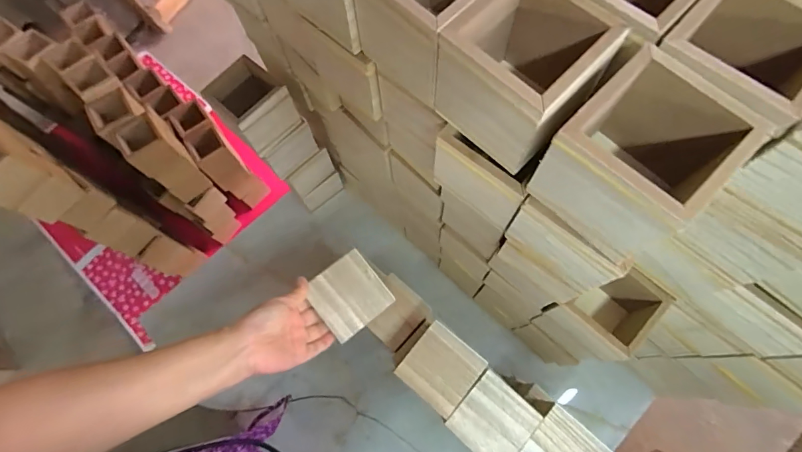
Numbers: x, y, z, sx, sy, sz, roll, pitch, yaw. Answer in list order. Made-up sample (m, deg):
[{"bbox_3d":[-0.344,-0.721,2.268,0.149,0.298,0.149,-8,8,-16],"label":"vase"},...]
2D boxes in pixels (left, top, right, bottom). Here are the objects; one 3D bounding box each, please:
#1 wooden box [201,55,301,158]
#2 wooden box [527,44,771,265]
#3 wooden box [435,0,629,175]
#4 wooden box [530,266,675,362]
[{"bbox_3d":[-0.227,-0.184,0.644,0.094,0.090,0.096,42,78,15],"label":"wooden box"},{"bbox_3d":[0.158,-0.044,0.287,0.092,0.085,0.090,42,78,15],"label":"wooden box"},{"bbox_3d":[0.090,-0.113,0.315,0.098,0.087,0.089,43,78,15],"label":"wooden box"},{"bbox_3d":[0.253,0.117,0.557,0.093,0.183,0.090,-43,75,-11],"label":"wooden box"}]

